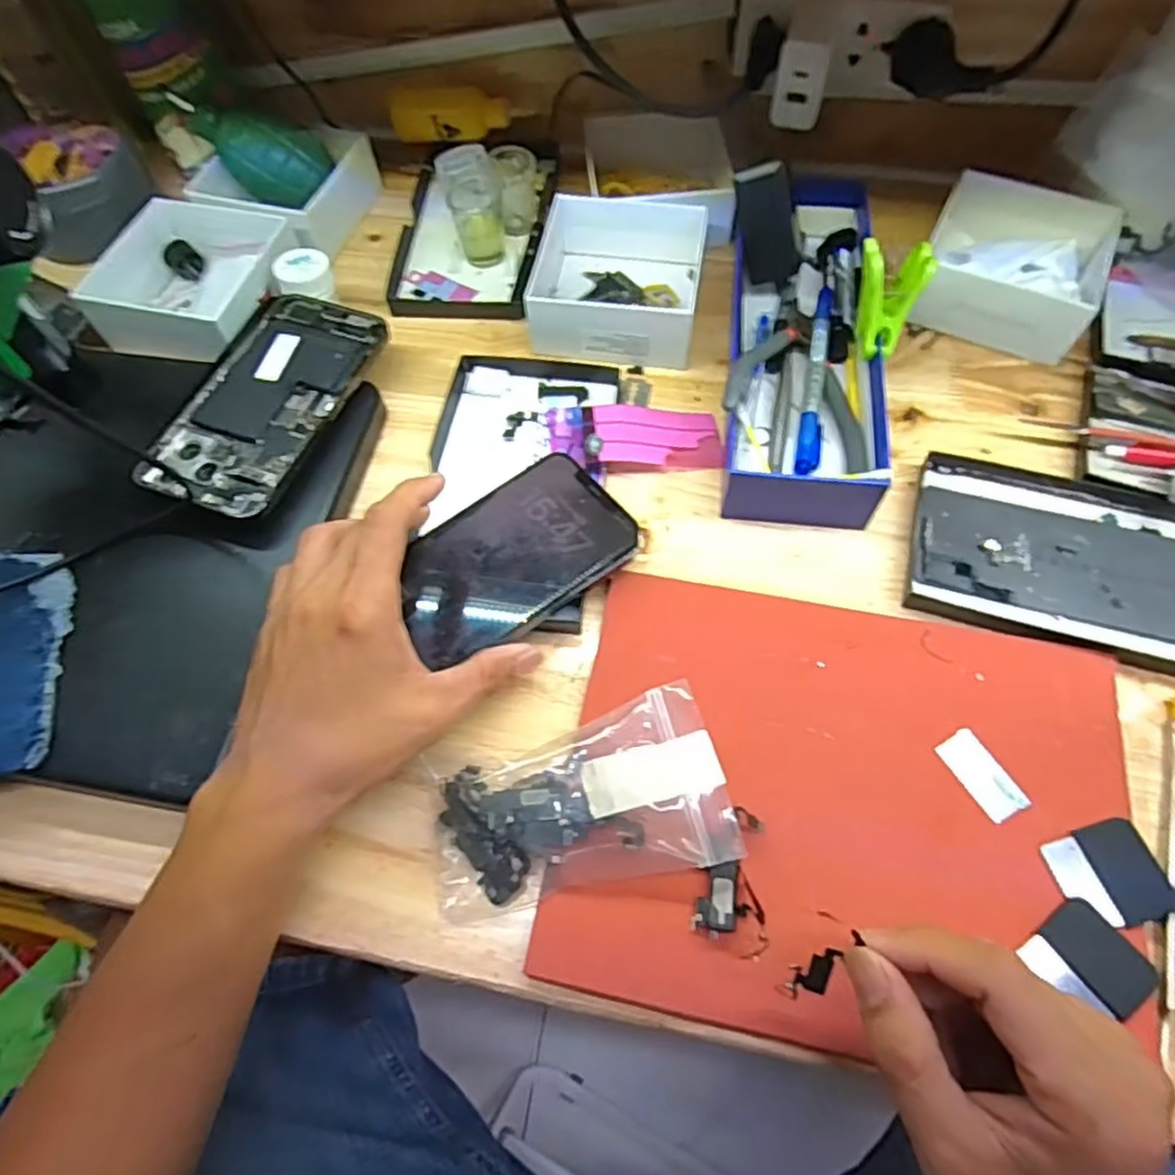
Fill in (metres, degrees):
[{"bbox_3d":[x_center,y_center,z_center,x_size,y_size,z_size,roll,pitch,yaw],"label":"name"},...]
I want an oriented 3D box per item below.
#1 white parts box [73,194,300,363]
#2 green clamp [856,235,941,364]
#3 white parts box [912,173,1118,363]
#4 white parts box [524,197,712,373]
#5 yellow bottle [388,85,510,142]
[{"bbox_3d":[-0.261,-0.203,0.483,0.112,0.053,0.113,14,63,9],"label":"white parts box"},{"bbox_3d":[0.169,-0.161,0.398,0.036,0.060,0.020,8,24,3],"label":"green clamp"},{"bbox_3d":[0.276,-0.211,0.466,0.104,0.047,0.109,24,65,14],"label":"white parts box"},{"bbox_3d":[0.019,-0.205,0.470,0.112,0.044,0.114,7,63,6],"label":"white parts box"},{"bbox_3d":[-0.105,-0.364,0.544,0.090,0.030,0.029,-2,62,1],"label":"yellow bottle"}]

